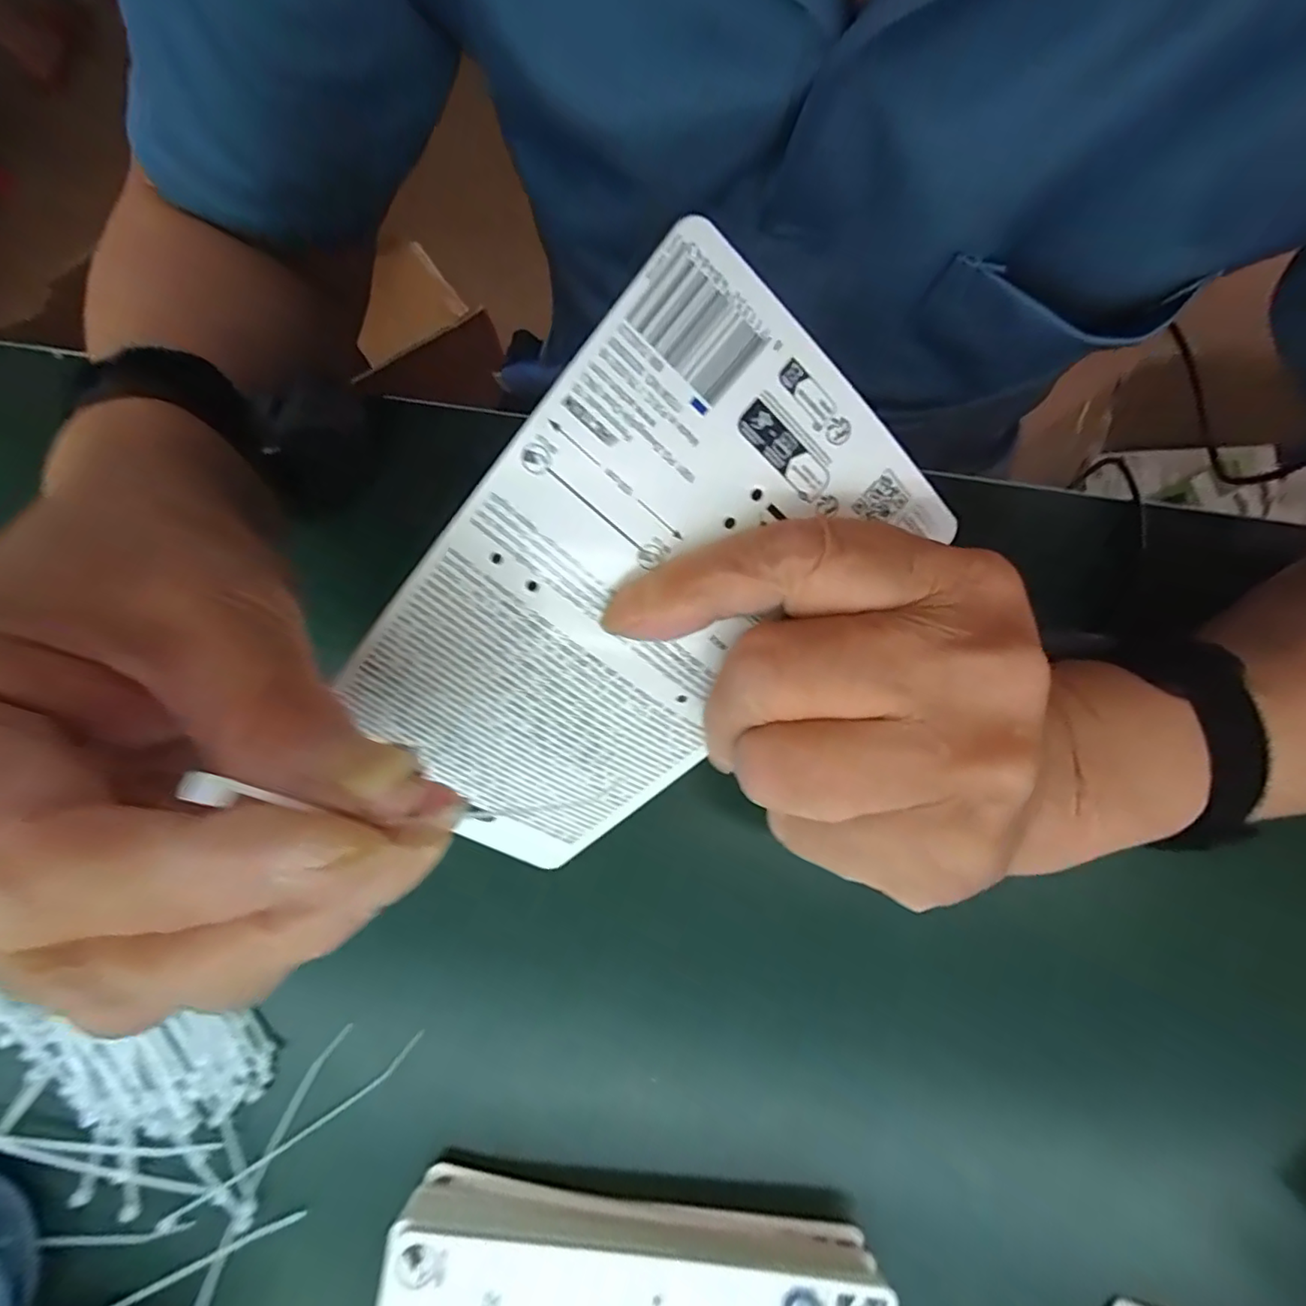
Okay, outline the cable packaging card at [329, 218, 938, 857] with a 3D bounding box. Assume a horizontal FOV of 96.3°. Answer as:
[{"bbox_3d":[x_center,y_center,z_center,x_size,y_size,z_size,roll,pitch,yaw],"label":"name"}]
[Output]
[{"bbox_3d":[-0.013,-0.004,0.157,0.094,0.009,0.168,34,114,-23],"label":"cable packaging card"}]

